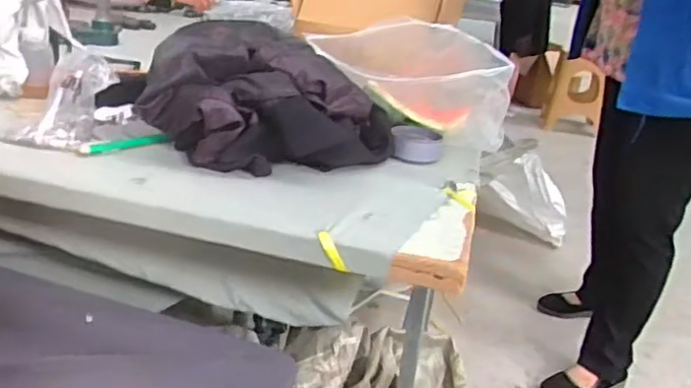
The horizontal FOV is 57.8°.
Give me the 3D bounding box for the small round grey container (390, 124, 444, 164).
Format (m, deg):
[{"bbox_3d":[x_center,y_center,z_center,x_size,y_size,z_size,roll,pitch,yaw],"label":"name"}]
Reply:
[{"bbox_3d":[0.091,-0.064,0.795,0.064,0.032,0.064,9,23,5],"label":"small round grey container"}]

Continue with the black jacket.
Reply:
[{"bbox_3d":[-0.083,-0.106,0.702,0.292,0.123,0.207,10,23,6],"label":"black jacket"}]

